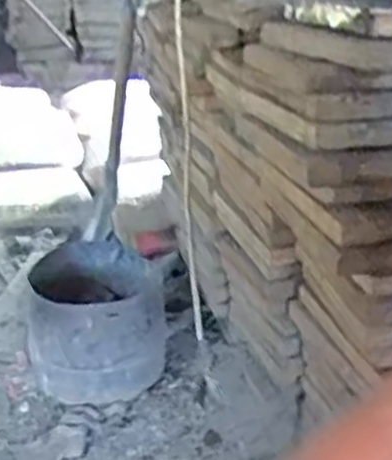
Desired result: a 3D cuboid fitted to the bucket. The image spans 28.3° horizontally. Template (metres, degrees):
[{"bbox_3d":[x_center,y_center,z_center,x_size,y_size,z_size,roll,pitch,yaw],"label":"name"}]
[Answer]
[{"bbox_3d":[-0.221,0.201,1.671,0.272,0.252,0.294,0,26,0],"label":"bucket"}]

